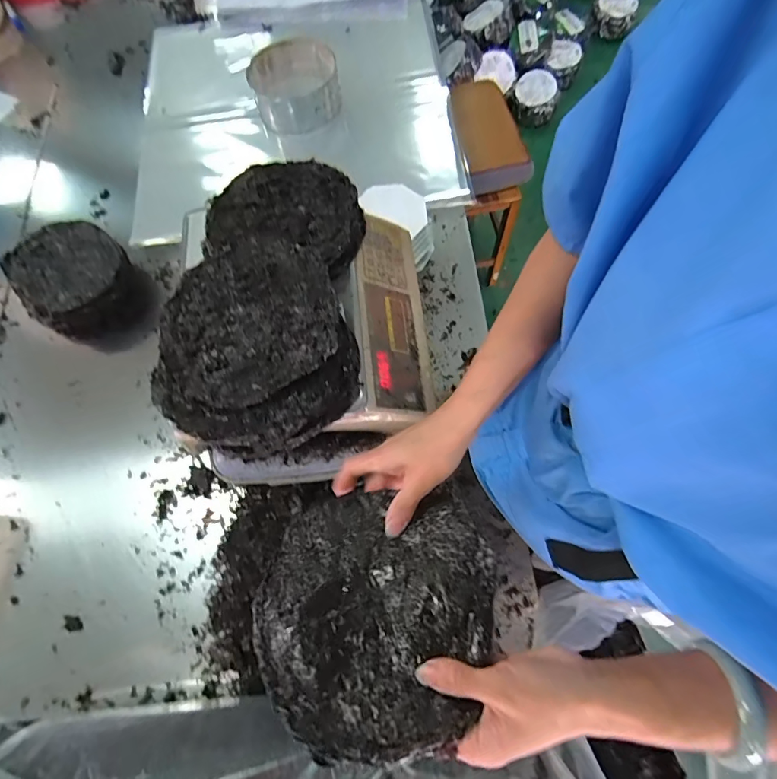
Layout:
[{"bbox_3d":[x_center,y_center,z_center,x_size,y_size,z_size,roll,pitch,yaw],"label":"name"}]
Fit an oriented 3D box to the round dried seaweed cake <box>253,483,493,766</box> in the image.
[{"bbox_3d":[-0.012,0.174,0.351,0.182,0.012,0.192,-4,49,4],"label":"round dried seaweed cake"}]

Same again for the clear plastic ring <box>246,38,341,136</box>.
[{"bbox_3d":[-0.223,-0.718,1.006,0.209,0.084,0.234,-10,70,0],"label":"clear plastic ring"}]

